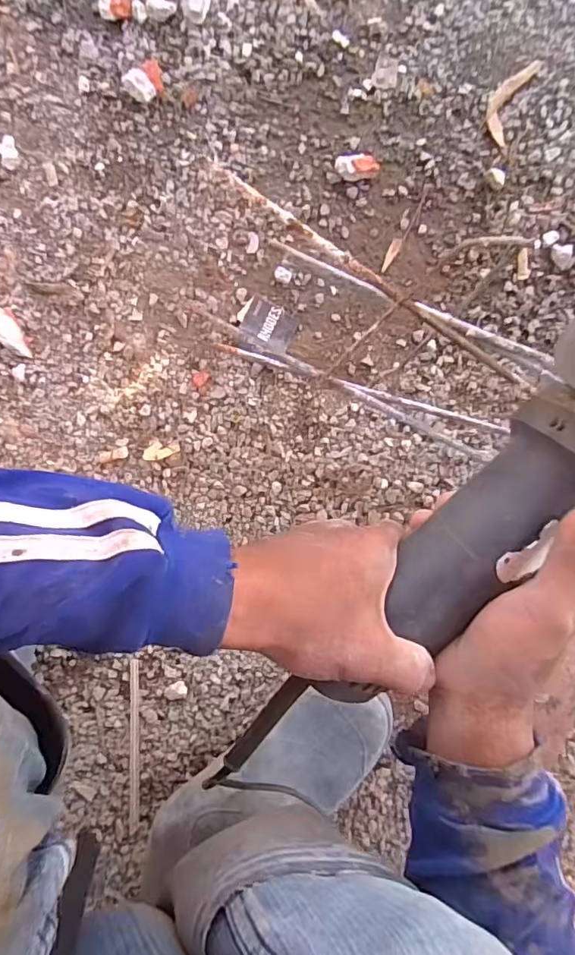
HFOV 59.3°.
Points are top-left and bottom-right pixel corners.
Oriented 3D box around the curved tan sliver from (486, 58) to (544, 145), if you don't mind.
[{"bbox_3d":[0.234,-0.401,0.532,0.034,0.004,0.097,25,90,0],"label":"curved tan sliver"}]

